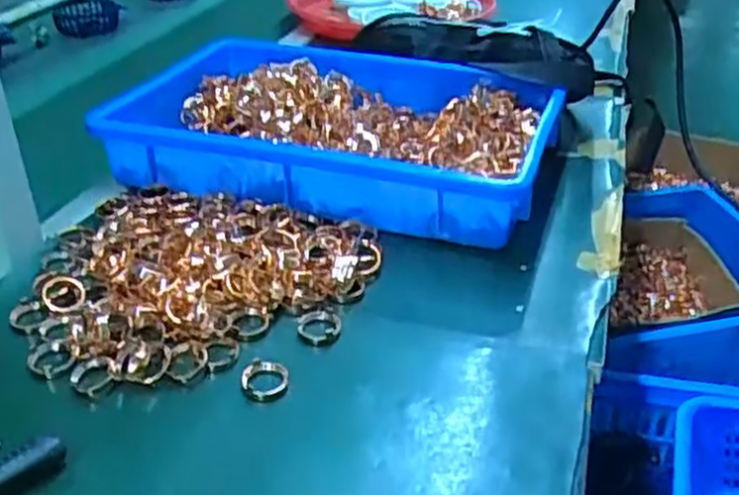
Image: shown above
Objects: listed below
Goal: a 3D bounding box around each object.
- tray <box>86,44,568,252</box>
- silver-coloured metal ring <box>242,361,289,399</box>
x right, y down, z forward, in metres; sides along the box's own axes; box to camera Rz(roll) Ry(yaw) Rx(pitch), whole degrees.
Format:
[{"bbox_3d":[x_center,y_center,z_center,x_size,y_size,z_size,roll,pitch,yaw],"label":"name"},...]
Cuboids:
[{"bbox_3d":[-0.029,-0.104,0.684,0.350,0.067,0.228,9,33,15],"label":"tray"},{"bbox_3d":[-0.061,0.078,0.459,0.027,0.007,0.025,-1,32,0],"label":"silver-coloured metal ring"}]

